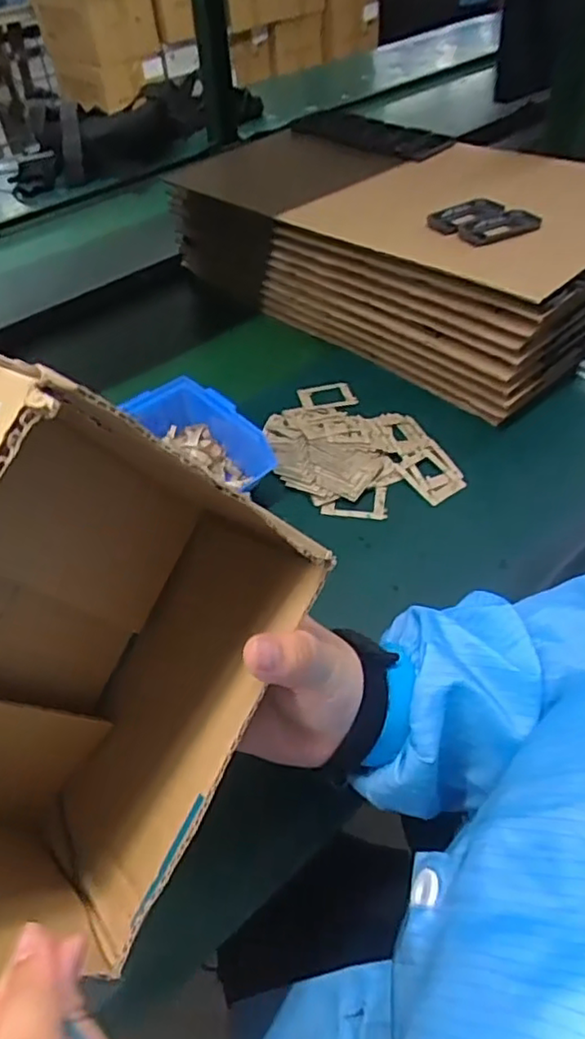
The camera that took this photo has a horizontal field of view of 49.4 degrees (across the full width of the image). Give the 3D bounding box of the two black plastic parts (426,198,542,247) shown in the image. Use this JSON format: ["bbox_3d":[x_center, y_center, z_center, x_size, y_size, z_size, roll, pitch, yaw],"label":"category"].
[{"bbox_3d":[0.182,-0.287,0.613,0.071,0.013,0.084,-27,50,-19],"label":"two black plastic parts"}]

